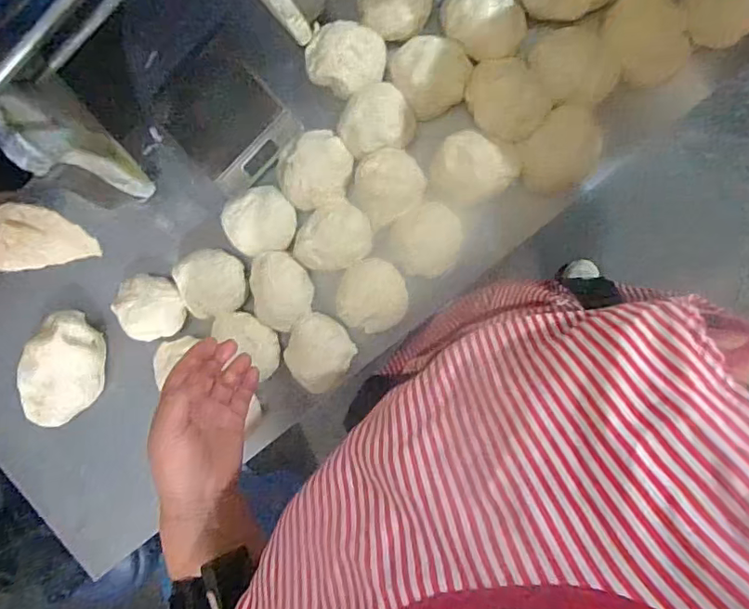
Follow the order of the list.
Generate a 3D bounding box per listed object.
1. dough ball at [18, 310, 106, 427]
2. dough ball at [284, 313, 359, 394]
[{"bbox_3d":[-0.330,0.070,0.562,0.075,0.037,0.122,17,97,5],"label":"dough ball"},{"bbox_3d":[-0.055,0.046,0.524,0.064,0.035,0.070,1,96,7],"label":"dough ball"}]

